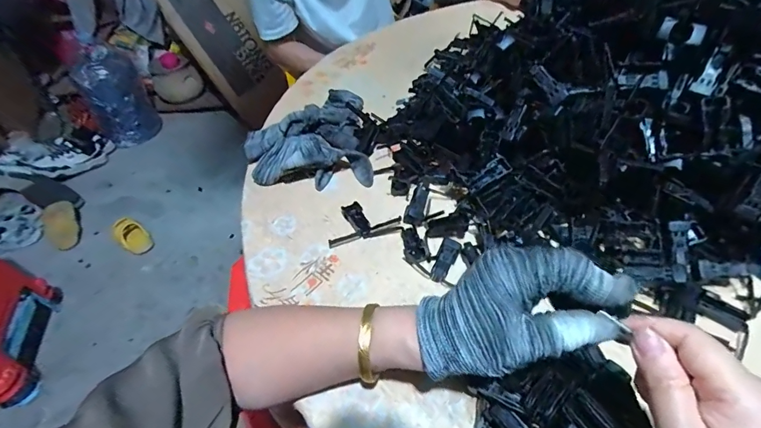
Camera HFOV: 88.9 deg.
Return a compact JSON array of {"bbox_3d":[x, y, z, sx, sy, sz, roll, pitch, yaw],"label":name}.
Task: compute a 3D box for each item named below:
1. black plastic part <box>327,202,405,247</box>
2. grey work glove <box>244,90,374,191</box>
[{"bbox_3d":[-0.020,0.008,0.432,0.079,0.012,0.048,-12,46,-8],"label":"black plastic part"},{"bbox_3d":[-0.098,-0.114,0.528,0.168,0.046,0.195,-7,46,-2],"label":"grey work glove"}]

